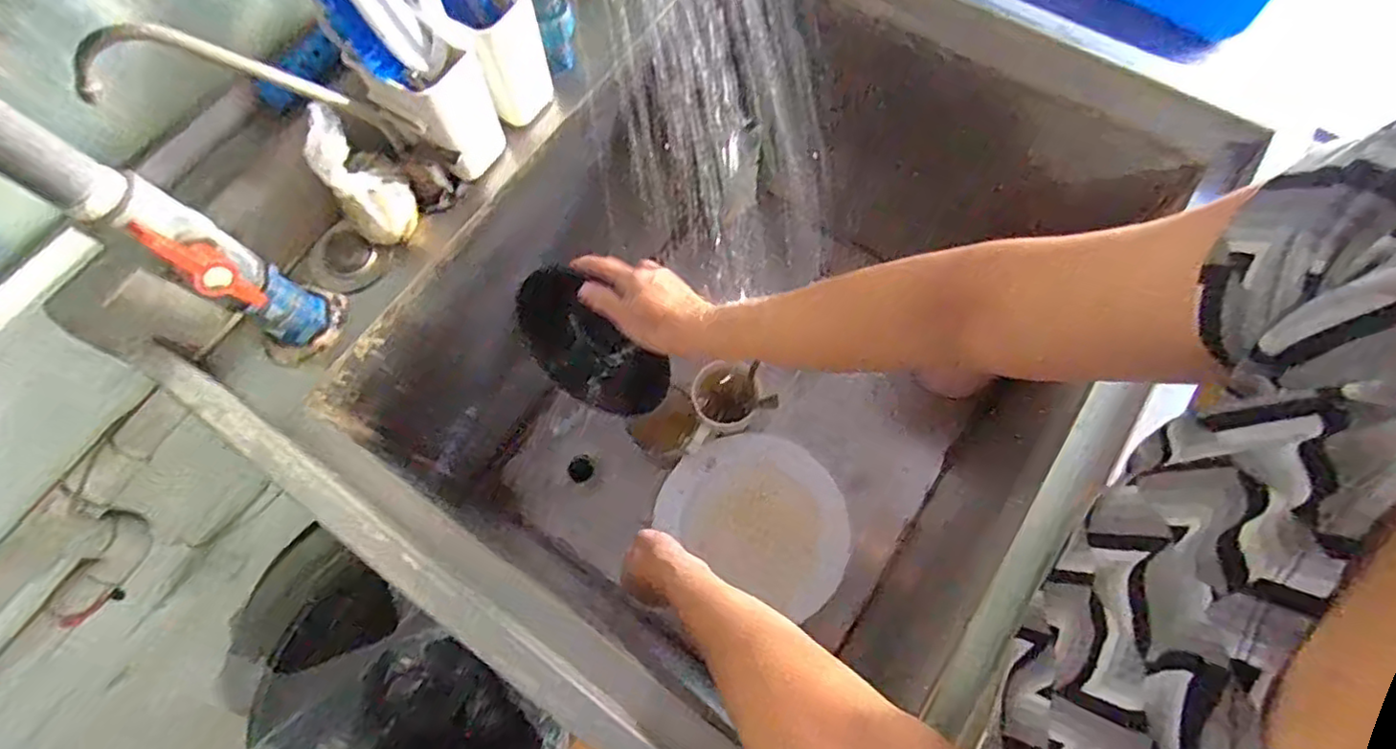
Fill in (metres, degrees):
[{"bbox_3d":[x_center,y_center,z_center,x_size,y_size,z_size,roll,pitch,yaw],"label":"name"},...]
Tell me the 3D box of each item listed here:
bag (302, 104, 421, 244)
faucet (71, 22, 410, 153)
[{"bbox_3d":[-0.263,-0.156,0.497,0.053,0.108,0.074,-37,73,-11],"label":"bag"},{"bbox_3d":[-0.299,-0.192,0.447,0.062,0.195,0.023,-42,69,30],"label":"faucet"}]

